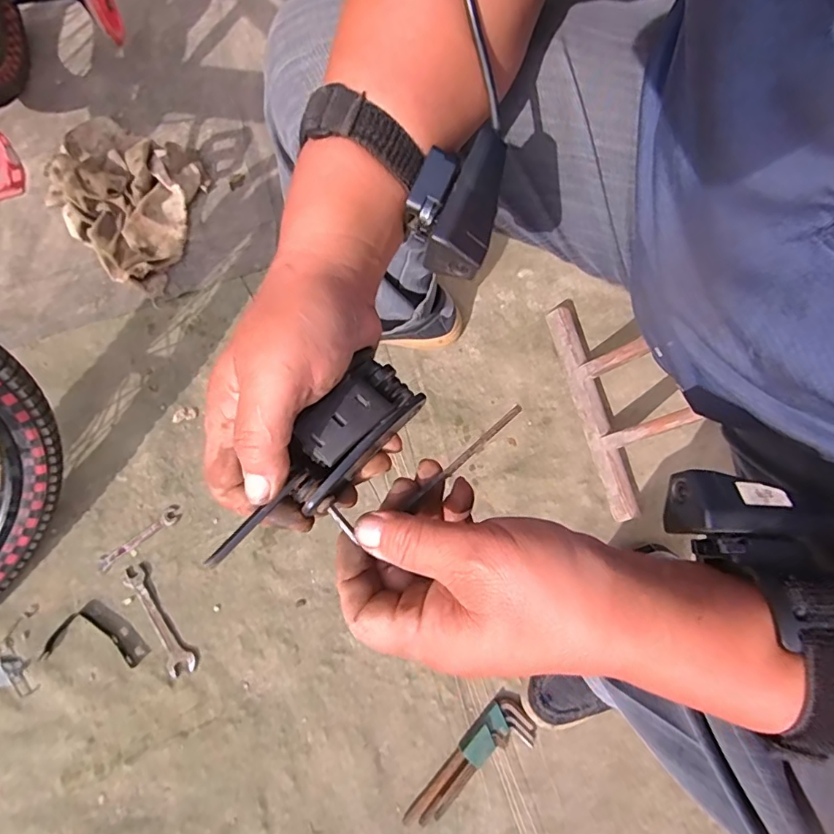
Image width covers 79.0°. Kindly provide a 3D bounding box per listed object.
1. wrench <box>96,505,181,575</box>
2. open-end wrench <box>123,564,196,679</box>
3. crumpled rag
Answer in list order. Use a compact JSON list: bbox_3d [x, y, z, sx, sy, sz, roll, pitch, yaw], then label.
[{"bbox_3d":[-0.368,0.160,0.670,0.113,0.004,0.023,-37,77,-12],"label":"wrench"},{"bbox_3d":[-0.329,0.256,0.642,0.030,0.004,0.150,-33,76,-11],"label":"open-end wrench"},{"bbox_3d":[-0.476,-0.384,0.827,0.233,0.065,0.373,-43,78,-13],"label":"crumpled rag"}]

